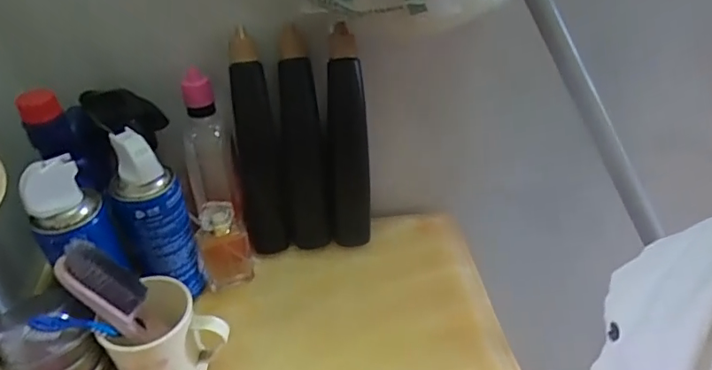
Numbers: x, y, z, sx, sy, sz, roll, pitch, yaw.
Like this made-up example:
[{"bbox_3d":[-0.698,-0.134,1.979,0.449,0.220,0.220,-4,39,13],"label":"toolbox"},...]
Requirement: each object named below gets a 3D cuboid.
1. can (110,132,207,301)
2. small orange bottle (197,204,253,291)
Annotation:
[{"bbox_3d":[-0.204,0.039,0.545,0.065,0.190,0.051,-4,36,-4],"label":"can"},{"bbox_3d":[-0.148,0.068,0.599,0.054,0.113,0.031,-11,37,-14],"label":"small orange bottle"}]

